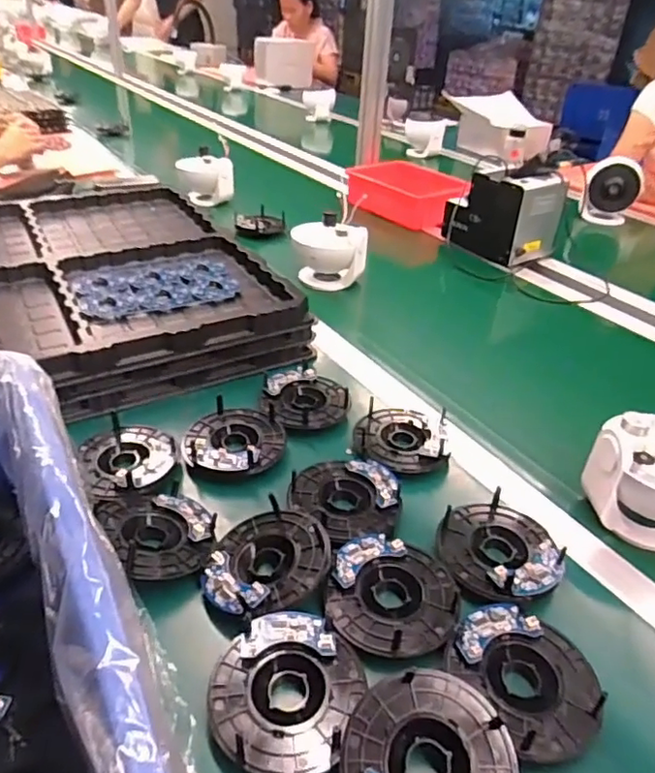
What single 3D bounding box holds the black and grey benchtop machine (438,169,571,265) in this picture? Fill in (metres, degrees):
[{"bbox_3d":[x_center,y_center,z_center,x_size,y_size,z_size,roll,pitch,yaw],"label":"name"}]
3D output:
[{"bbox_3d":[0.324,-0.316,1.080,0.123,0.153,0.185,-24,43,-33],"label":"black and grey benchtop machine"}]

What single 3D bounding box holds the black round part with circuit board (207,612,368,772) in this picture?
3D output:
[{"bbox_3d":[-0.028,0.197,0.384,0.092,0.016,0.096,2,35,-1],"label":"black round part with circuit board"}]

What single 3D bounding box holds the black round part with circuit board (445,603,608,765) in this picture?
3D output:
[{"bbox_3d":[0.139,0.194,0.399,0.094,0.015,0.099,2,35,-1],"label":"black round part with circuit board"}]

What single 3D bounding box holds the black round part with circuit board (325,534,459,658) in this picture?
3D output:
[{"bbox_3d":[0.050,0.160,0.447,0.096,0.021,0.088,2,35,-1],"label":"black round part with circuit board"}]

